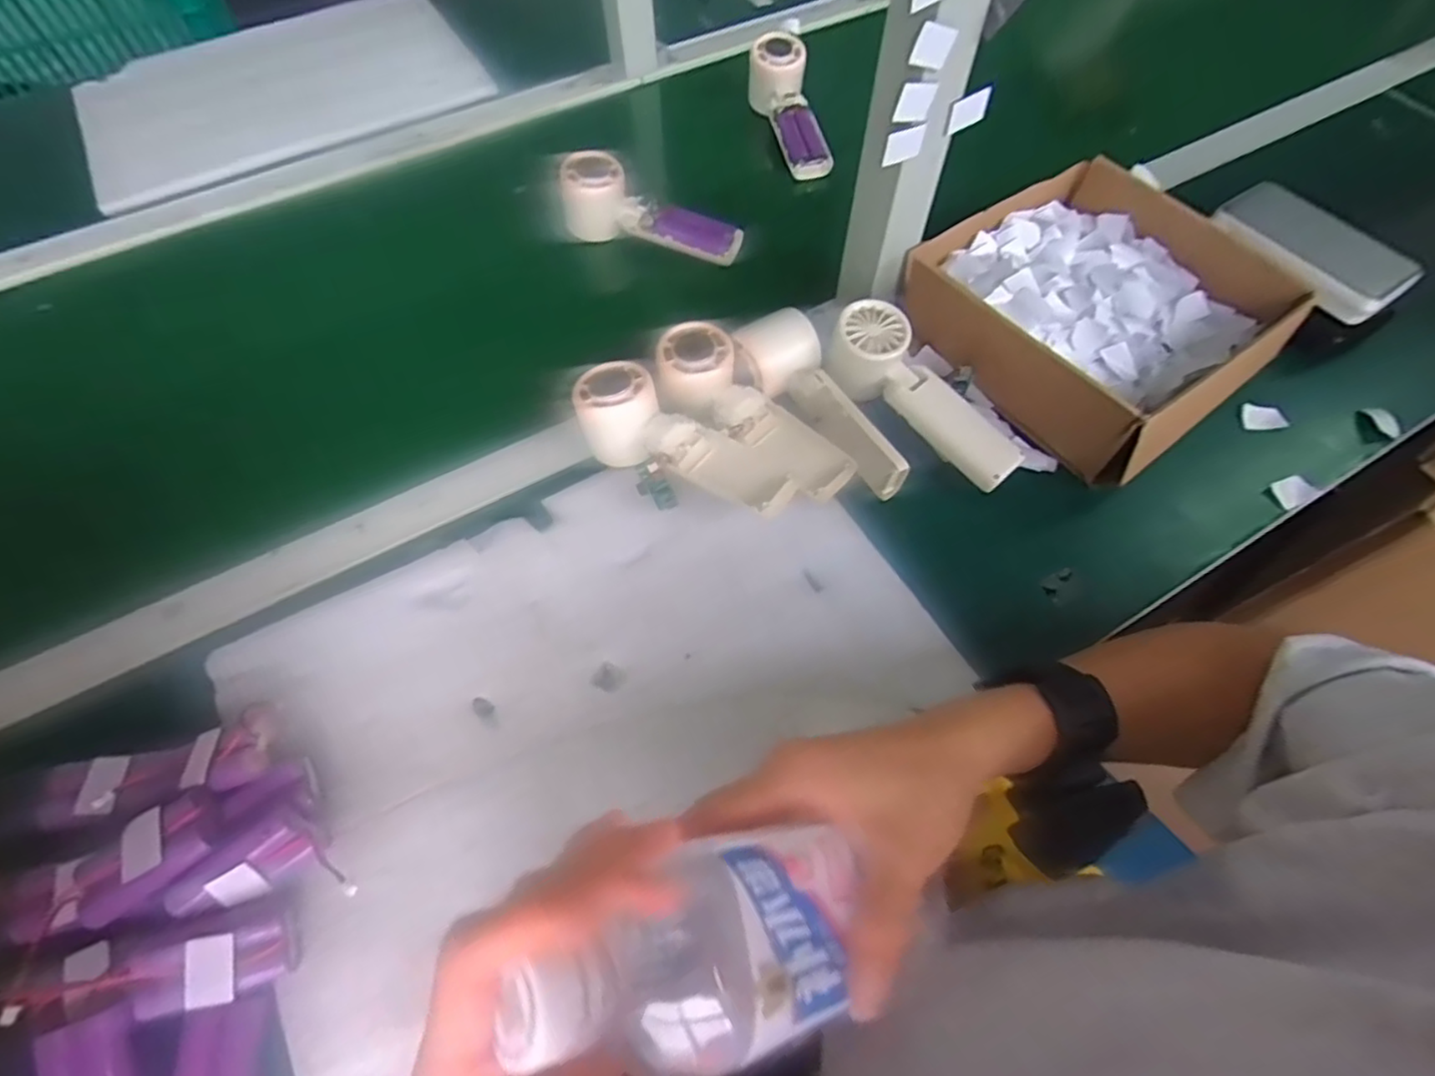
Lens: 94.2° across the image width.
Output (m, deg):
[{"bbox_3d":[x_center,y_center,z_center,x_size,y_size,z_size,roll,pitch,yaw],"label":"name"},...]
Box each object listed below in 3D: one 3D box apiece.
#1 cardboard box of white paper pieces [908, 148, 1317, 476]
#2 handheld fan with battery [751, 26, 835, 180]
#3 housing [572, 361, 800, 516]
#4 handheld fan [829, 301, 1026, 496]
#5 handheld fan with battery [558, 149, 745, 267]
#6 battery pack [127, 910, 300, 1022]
[{"bbox_3d":[0.290,-0.177,0.519,0.220,0.076,0.227,-37,68,-17],"label":"cardboard box of white paper pieces"},{"bbox_3d":[0.073,-0.431,0.672,0.054,0.041,0.161,-15,80,-9],"label":"handheld fan with battery"},{"bbox_3d":[-0.028,-0.059,0.456,0.167,0.046,0.061,32,66,16],"label":"housing"},{"bbox_3d":[0.148,-0.104,0.481,0.054,0.054,0.163,-40,69,-20],"label":"handheld fan"},{"bbox_3d":[-0.058,-0.291,0.588,0.159,0.052,0.049,12,63,7],"label":"handheld fan with battery"},{"bbox_3d":[-0.243,0.205,0.324,0.066,0.019,0.036,-11,71,-17],"label":"battery pack"}]

